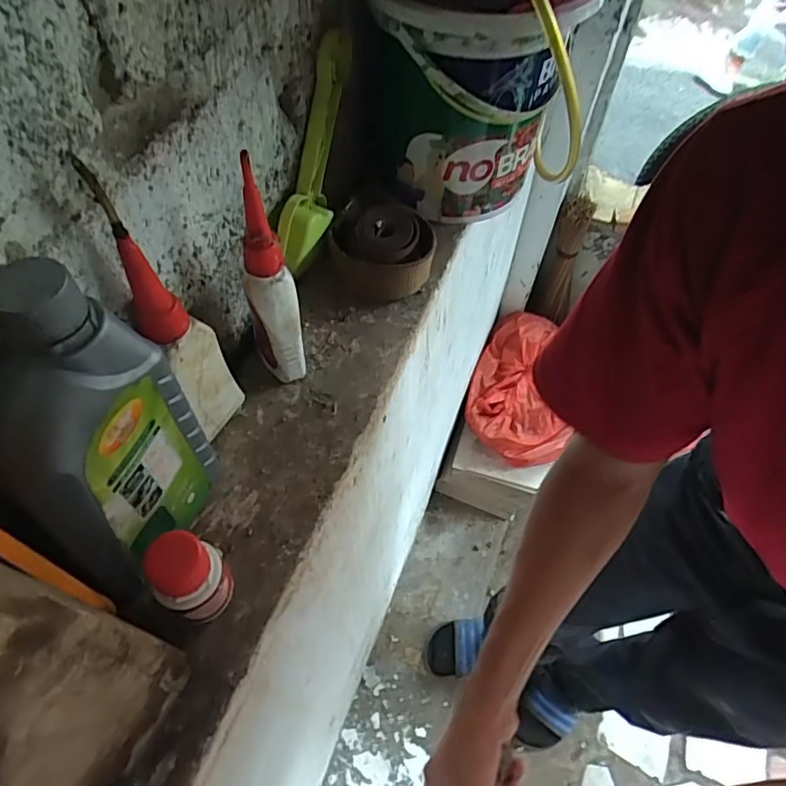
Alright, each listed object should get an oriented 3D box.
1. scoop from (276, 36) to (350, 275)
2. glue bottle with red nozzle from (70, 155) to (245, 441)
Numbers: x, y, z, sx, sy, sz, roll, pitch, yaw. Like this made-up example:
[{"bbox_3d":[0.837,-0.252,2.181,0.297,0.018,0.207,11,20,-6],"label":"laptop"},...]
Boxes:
[{"bbox_3d":[-0.065,-0.204,0.494,0.029,0.189,0.068,17,20,8],"label":"scoop"},{"bbox_3d":[-0.135,-0.045,0.352,0.027,0.221,0.042,36,63,18],"label":"glue bottle with red nozzle"}]

